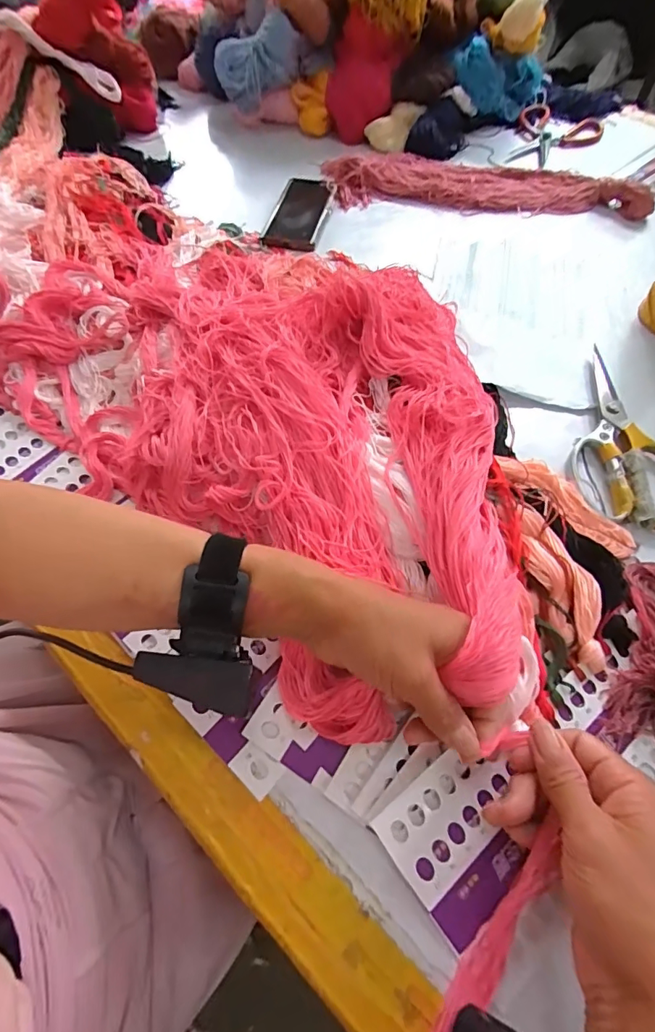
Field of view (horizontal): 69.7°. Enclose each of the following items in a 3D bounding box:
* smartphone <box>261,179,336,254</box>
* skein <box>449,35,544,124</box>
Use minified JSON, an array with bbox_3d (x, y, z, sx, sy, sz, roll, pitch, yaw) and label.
[{"bbox_3d":[-0.037,-0.420,0.645,0.077,0.013,0.183,9,59,5],"label":"smartphone"},{"bbox_3d":[0.284,-0.713,0.772,0.206,0.077,0.050,-9,58,-26],"label":"skein"}]

